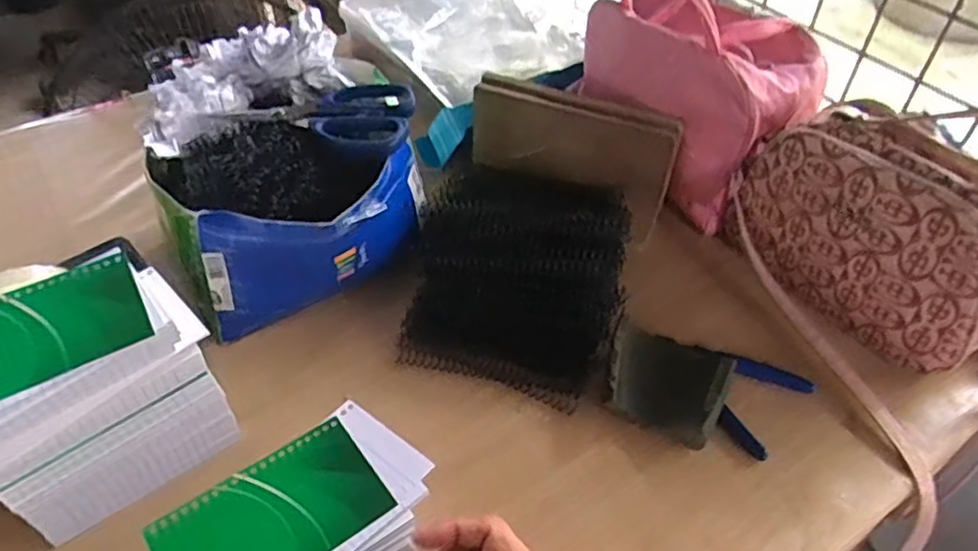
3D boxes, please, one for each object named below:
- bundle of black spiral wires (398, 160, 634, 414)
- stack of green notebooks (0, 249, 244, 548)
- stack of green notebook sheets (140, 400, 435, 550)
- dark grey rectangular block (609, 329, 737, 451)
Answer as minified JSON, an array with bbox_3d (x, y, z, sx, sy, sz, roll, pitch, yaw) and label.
[{"bbox_3d":[0.019,0.006,0.529,0.169,0.101,0.148,10,47,9],"label":"bundle of black spiral wires"},{"bbox_3d":[-0.258,0.084,0.438,0.143,0.154,0.087,-33,55,-28],"label":"stack of green notebooks"},{"bbox_3d":[-0.112,0.165,0.420,0.157,0.057,0.110,-28,53,-24],"label":"stack of green notebook sheets"},{"bbox_3d":[0.134,0.078,0.505,0.086,0.039,0.082,20,50,17],"label":"dark grey rectangular block"}]

